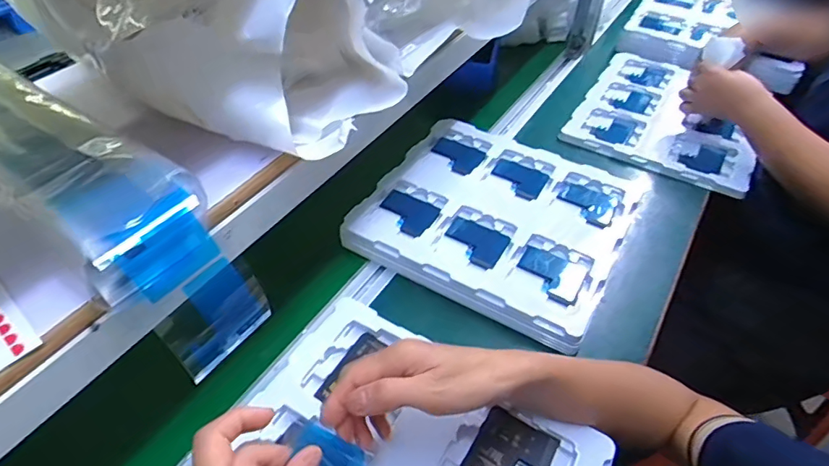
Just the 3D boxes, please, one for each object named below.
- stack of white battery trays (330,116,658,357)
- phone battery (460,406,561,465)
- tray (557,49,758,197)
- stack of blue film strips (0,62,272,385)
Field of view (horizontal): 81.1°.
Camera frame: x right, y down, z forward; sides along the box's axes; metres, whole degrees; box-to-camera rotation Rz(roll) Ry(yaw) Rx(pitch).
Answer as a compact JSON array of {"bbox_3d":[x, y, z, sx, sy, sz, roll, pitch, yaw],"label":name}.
[{"bbox_3d":[0.111,-0.027,0.657,0.322,0.040,0.286,23,52,21],"label":"stack of white battery trays"},{"bbox_3d":[0.075,0.188,0.396,0.061,0.006,0.079,25,53,22],"label":"phone battery"},{"bbox_3d":[0.437,-0.206,0.834,0.276,0.034,0.301,24,52,21],"label":"tray"},{"bbox_3d":[-0.258,-0.046,0.348,0.359,0.092,0.085,36,56,11],"label":"stack of blue film strips"}]

